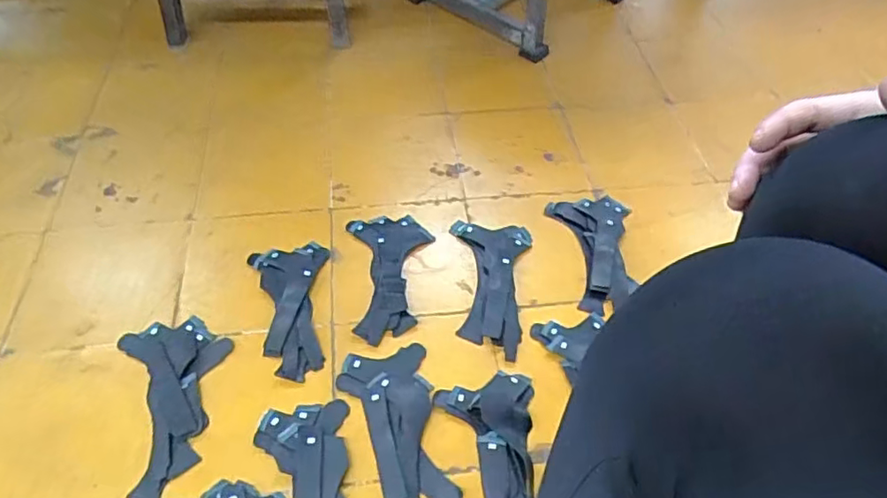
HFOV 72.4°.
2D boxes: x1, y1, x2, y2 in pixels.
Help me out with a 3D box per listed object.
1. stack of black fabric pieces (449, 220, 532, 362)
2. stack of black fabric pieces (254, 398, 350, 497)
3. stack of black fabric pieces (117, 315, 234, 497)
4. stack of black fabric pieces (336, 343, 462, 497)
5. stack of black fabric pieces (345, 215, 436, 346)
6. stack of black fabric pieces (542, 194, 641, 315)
[{"bbox_3d":[0.064,0.046,0.811,0.102,0.013,0.210,2,51,1],"label":"stack of black fabric pieces"},{"bbox_3d":[-0.142,0.254,0.645,0.097,0.014,0.190,-11,52,-10],"label":"stack of black fabric pieces"},{"bbox_3d":[-0.306,0.172,0.705,0.118,0.010,0.215,-15,53,-13],"label":"stack of black fabric pieces"},{"bbox_3d":[-0.051,0.214,0.683,0.100,0.009,0.222,-10,52,-9],"label":"stack of black fabric pieces"},{"bbox_3d":[-0.068,0.029,0.823,0.109,0.011,0.205,-6,52,-6],"label":"stack of black fabric pieces"},{"bbox_3d":[0.218,0.003,0.853,0.110,0.011,0.195,-3,52,-4],"label":"stack of black fabric pieces"}]

